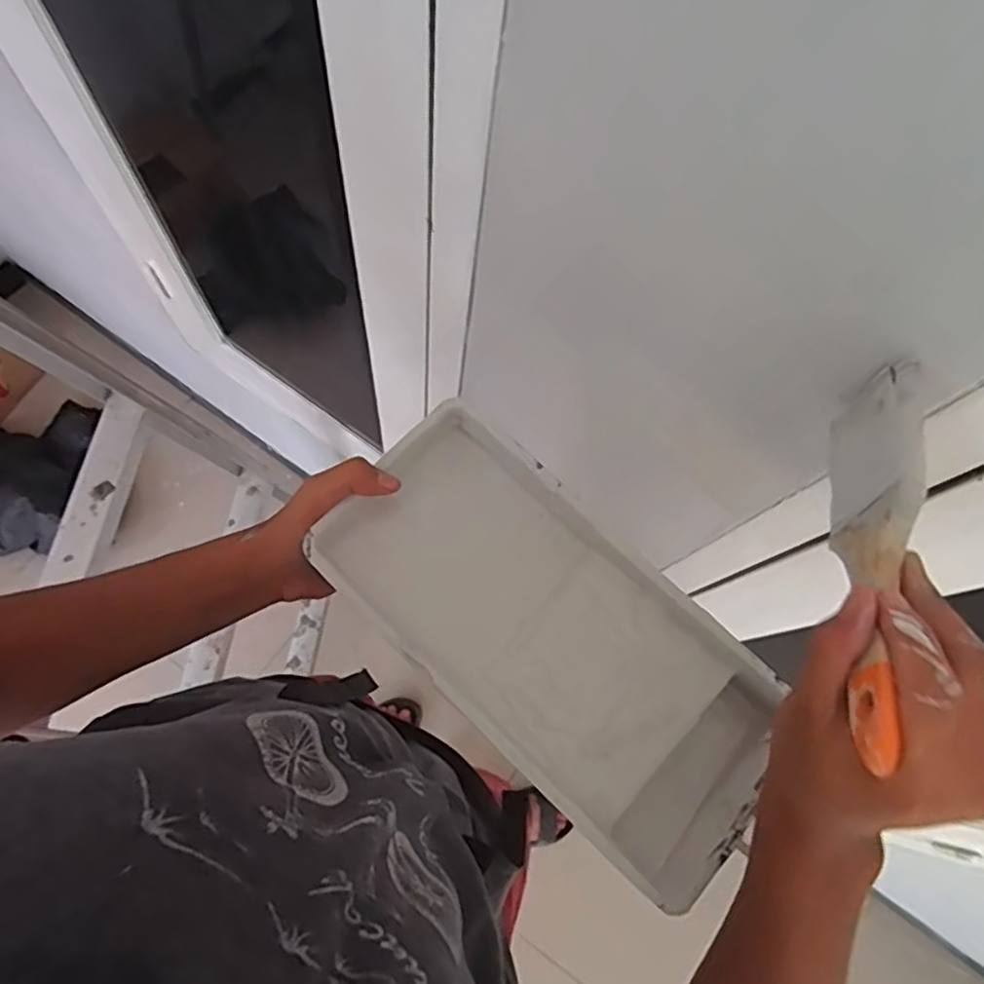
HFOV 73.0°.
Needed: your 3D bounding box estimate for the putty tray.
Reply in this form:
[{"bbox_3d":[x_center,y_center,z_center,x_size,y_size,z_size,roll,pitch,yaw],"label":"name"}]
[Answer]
[{"bbox_3d":[0.042,0.094,0.448,0.319,0.059,0.159,41,74,12],"label":"putty tray"}]

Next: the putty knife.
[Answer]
[{"bbox_3d":[0.178,0.024,0.307,0.013,0.062,0.196,17,58,5],"label":"putty knife"}]

